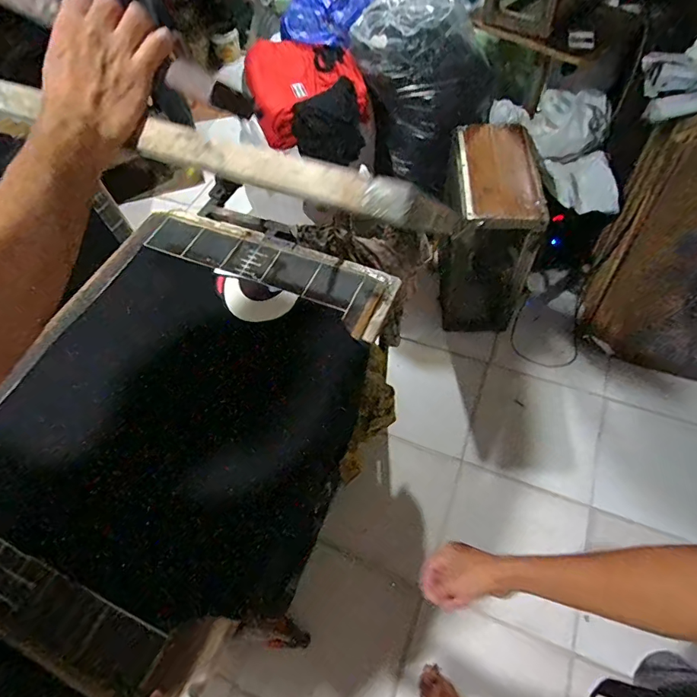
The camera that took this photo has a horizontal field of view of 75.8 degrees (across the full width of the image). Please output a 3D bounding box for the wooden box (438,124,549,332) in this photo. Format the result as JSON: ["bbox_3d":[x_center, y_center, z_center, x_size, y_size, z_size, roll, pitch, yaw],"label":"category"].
[{"bbox_3d":[0.486,-0.411,1.592,0.267,0.537,0.487,5,58,6],"label":"wooden box"}]

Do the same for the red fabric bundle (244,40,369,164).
[{"bbox_3d":[-0.147,-0.907,1.584,0.370,0.180,0.623,-15,58,-7],"label":"red fabric bundle"}]

